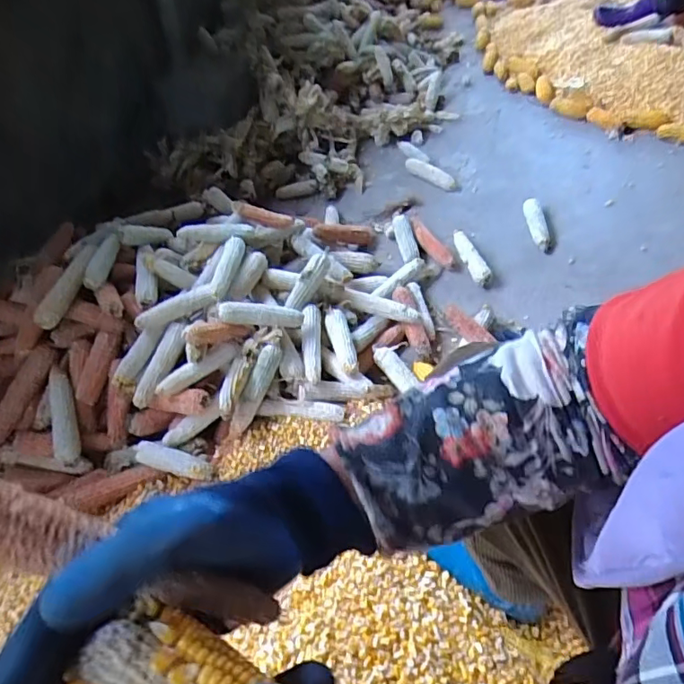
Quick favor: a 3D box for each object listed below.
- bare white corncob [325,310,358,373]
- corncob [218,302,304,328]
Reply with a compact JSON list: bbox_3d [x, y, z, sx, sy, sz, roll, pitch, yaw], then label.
[{"bbox_3d":[0.000,0.001,1.031,0.041,0.039,0.162,-12,50,-7],"label":"bare white corncob"},{"bbox_3d":[-0.144,-0.051,0.972,0.152,0.040,0.030,5,47,-17],"label":"corncob"}]

